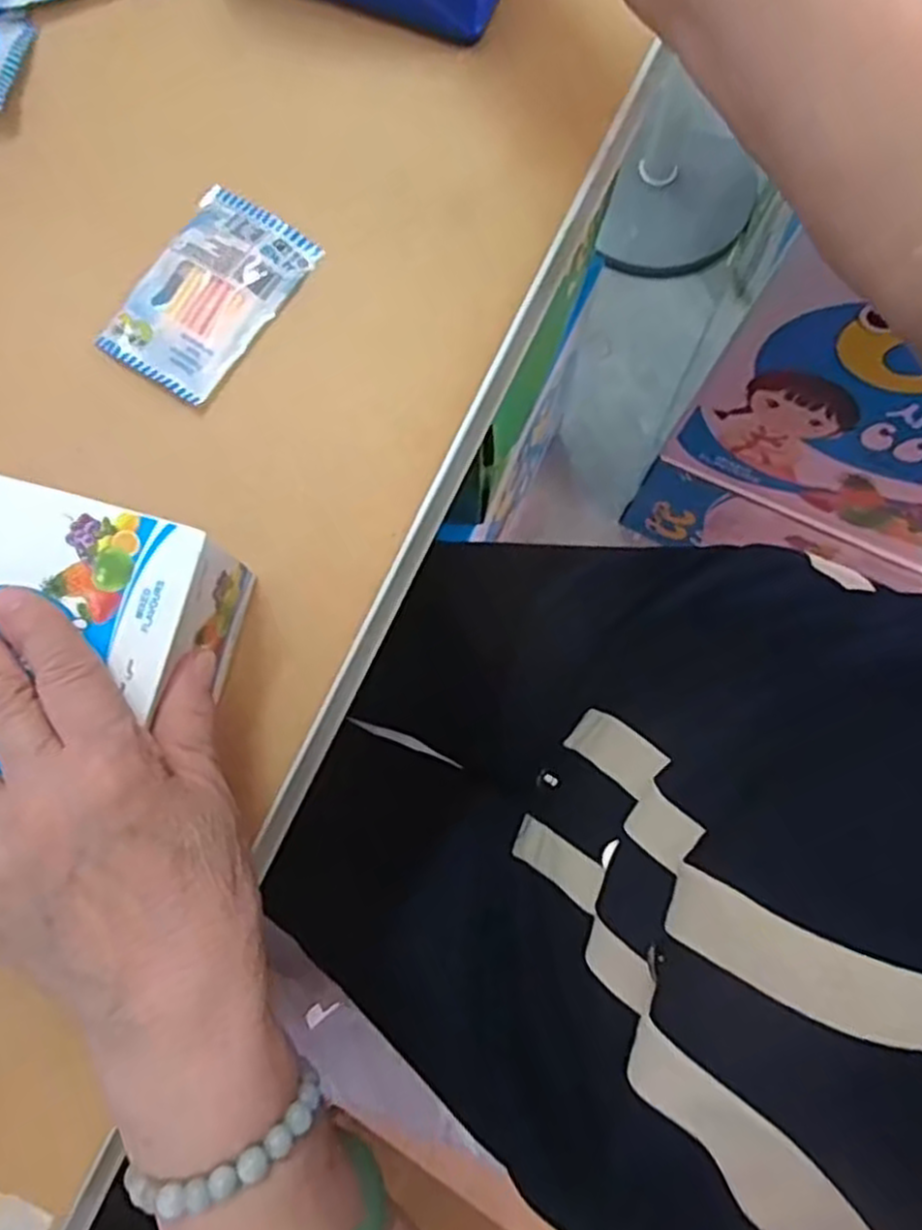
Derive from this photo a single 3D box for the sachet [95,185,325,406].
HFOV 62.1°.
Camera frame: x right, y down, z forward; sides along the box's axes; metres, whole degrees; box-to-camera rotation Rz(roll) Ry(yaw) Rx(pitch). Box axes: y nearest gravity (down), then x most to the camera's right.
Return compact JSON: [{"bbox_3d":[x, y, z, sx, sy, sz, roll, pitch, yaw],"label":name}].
[{"bbox_3d":[-0.123,-0.157,0.373,0.064,0.008,0.102,32,82,6],"label":"sachet"}]

